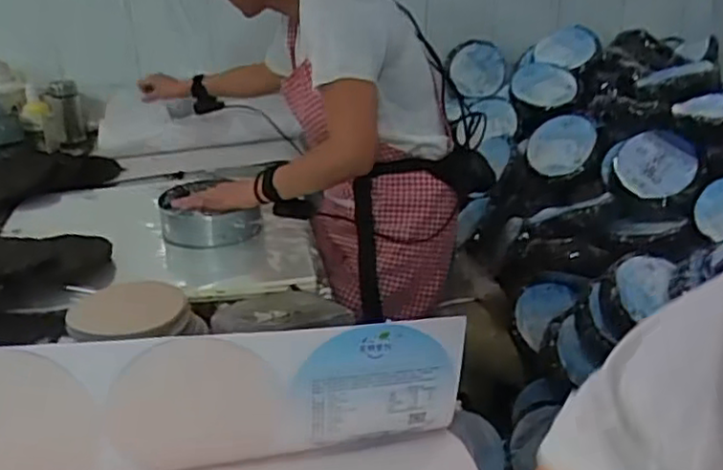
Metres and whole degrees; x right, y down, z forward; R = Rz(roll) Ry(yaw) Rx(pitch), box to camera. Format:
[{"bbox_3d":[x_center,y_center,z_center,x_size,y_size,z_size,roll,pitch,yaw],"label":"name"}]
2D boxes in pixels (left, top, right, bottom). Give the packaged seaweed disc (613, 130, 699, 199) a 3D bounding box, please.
[{"bbox_3d":[0.535,-0.131,1.241,0.130,0.021,0.132,-13,58,21],"label":"packaged seaweed disc"}]

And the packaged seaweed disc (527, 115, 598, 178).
[{"bbox_3d":[0.417,-0.191,1.434,0.134,0.020,0.147,-17,49,21],"label":"packaged seaweed disc"}]

